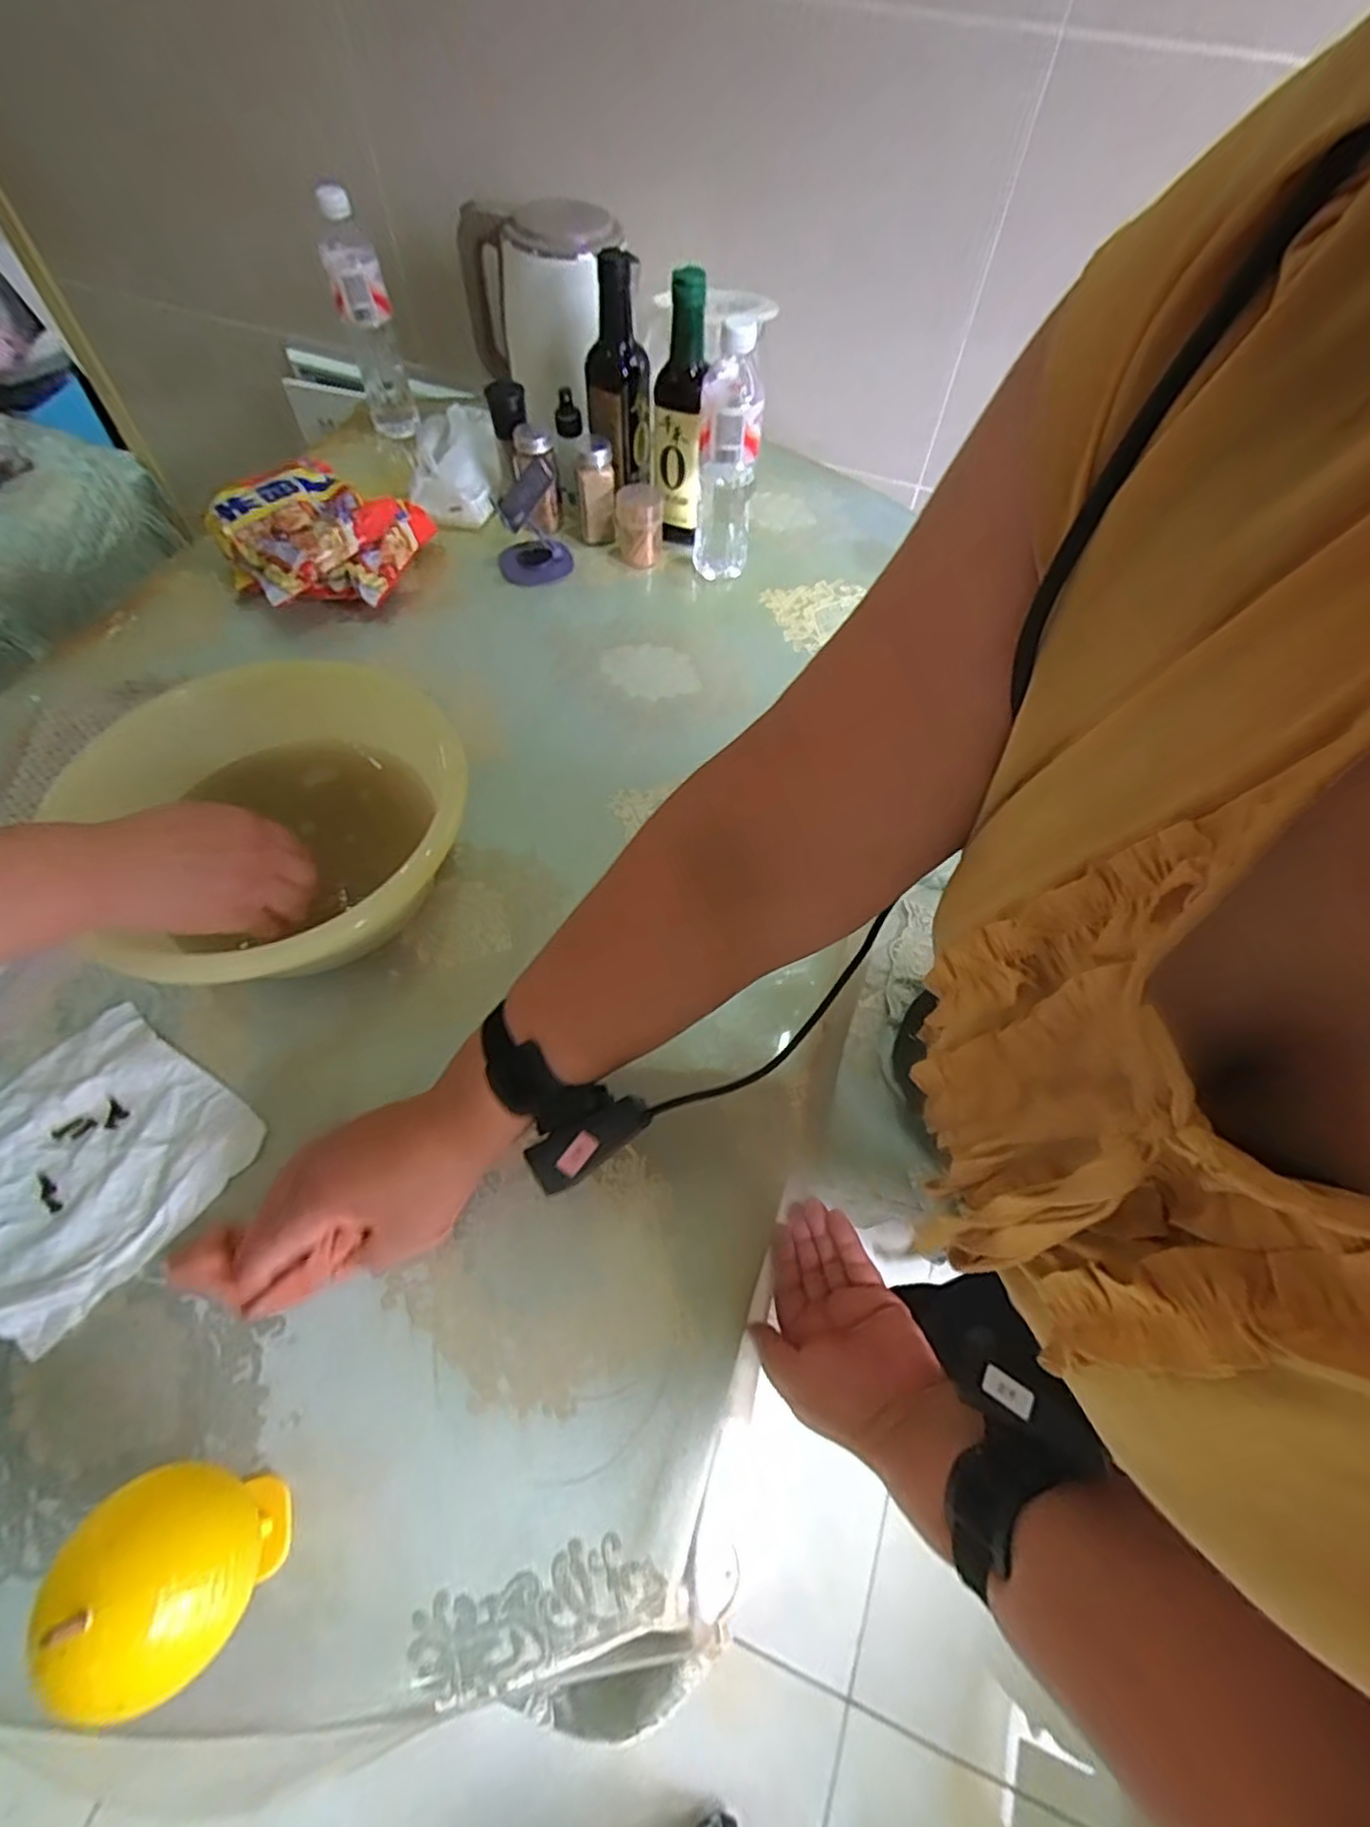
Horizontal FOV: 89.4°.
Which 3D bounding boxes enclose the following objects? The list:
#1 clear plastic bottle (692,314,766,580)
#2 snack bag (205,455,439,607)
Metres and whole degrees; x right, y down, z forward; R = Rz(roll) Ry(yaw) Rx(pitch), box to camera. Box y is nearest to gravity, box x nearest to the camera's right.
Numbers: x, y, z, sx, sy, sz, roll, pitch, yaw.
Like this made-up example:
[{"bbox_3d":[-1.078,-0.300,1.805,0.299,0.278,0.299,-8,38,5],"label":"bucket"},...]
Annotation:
[{"bbox_3d":[0.046,-0.483,0.739,0.064,0.238,0.070,6,59,0],"label":"clear plastic bottle"},{"bbox_3d":[-0.393,-0.426,0.776,0.217,0.080,0.190,-40,68,-23],"label":"snack bag"}]

